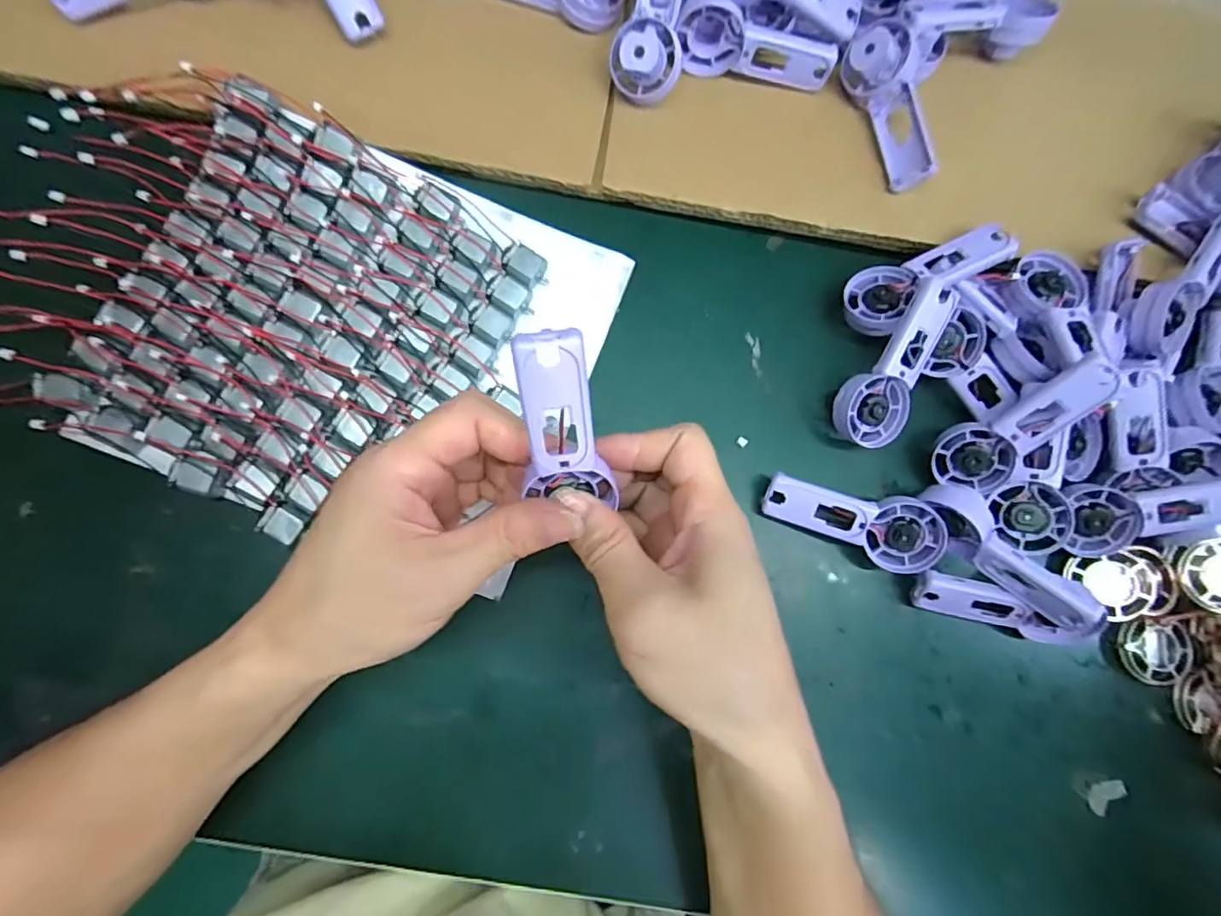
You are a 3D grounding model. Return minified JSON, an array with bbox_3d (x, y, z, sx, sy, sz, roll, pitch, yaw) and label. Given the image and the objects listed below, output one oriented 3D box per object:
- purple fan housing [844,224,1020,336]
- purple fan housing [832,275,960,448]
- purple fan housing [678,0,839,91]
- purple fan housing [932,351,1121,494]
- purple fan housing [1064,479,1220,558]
[{"bbox_3d":[0.179,-0.103,0.318,0.092,0.017,0.037,-26,88,10],"label":"purple fan housing"},{"bbox_3d":[0.157,-0.051,0.308,0.041,0.012,0.094,25,102,-2],"label":"purple fan housing"},{"bbox_3d":[0.084,-0.237,0.326,0.090,0.038,0.017,15,57,-2],"label":"purple fan housing"},{"bbox_3d":[0.217,-0.015,0.296,0.038,0.020,0.090,42,126,0],"label":"purple fan housing"},{"bbox_3d":[0.297,0.030,0.305,0.082,0.023,0.040,-12,86,20],"label":"purple fan housing"}]

